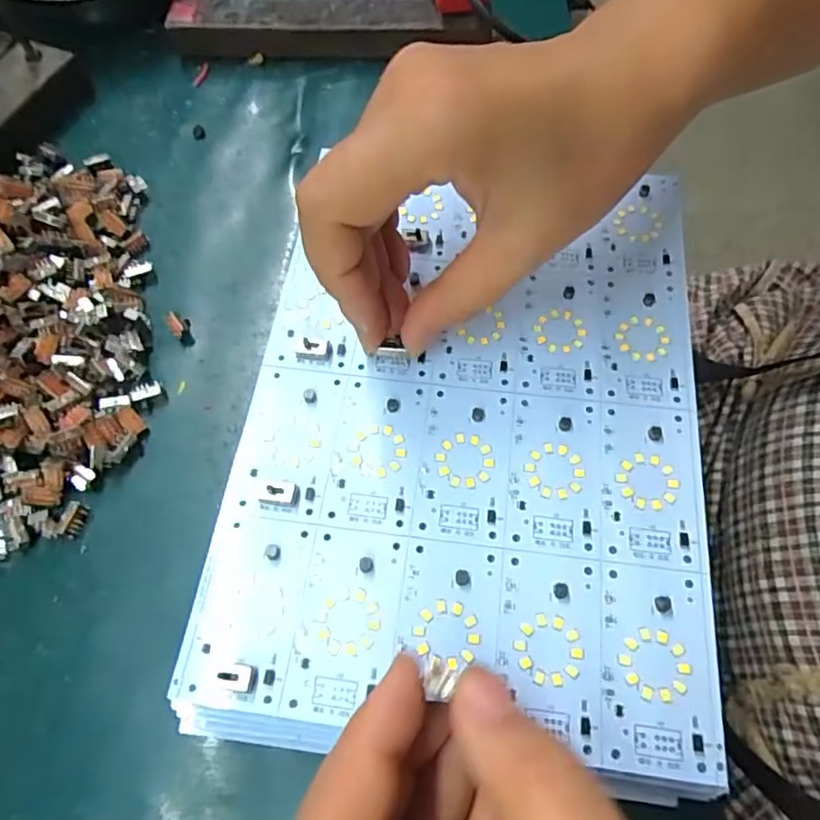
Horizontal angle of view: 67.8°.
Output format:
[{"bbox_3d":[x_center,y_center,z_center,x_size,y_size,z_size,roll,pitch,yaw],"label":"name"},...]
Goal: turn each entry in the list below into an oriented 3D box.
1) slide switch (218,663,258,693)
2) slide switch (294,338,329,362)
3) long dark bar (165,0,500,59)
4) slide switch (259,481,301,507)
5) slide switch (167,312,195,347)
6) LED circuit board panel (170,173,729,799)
[{"bbox_3d":[-0.054,0.082,0.187,0.012,0.005,0.008,5,63,4],"label":"slide switch"},{"bbox_3d":[-0.039,-0.024,0.239,0.014,0.006,0.008,2,63,3],"label":"slide switch"},{"bbox_3d":[-0.050,-0.225,0.362,0.180,0.025,0.030,1,64,2],"label":"long dark bar"},{"bbox_3d":[-0.046,0.029,0.214,0.015,0.004,0.009,7,63,5],"label":"slide switch"},{"bbox_3d":[-0.105,-0.038,0.281,0.009,0.009,0.014,-33,68,-14],"label":"slide switch"},{"bbox_3d":[0.021,0.006,0.224,0.163,0.006,0.214,6,65,4],"label":"LED circuit board panel"}]

